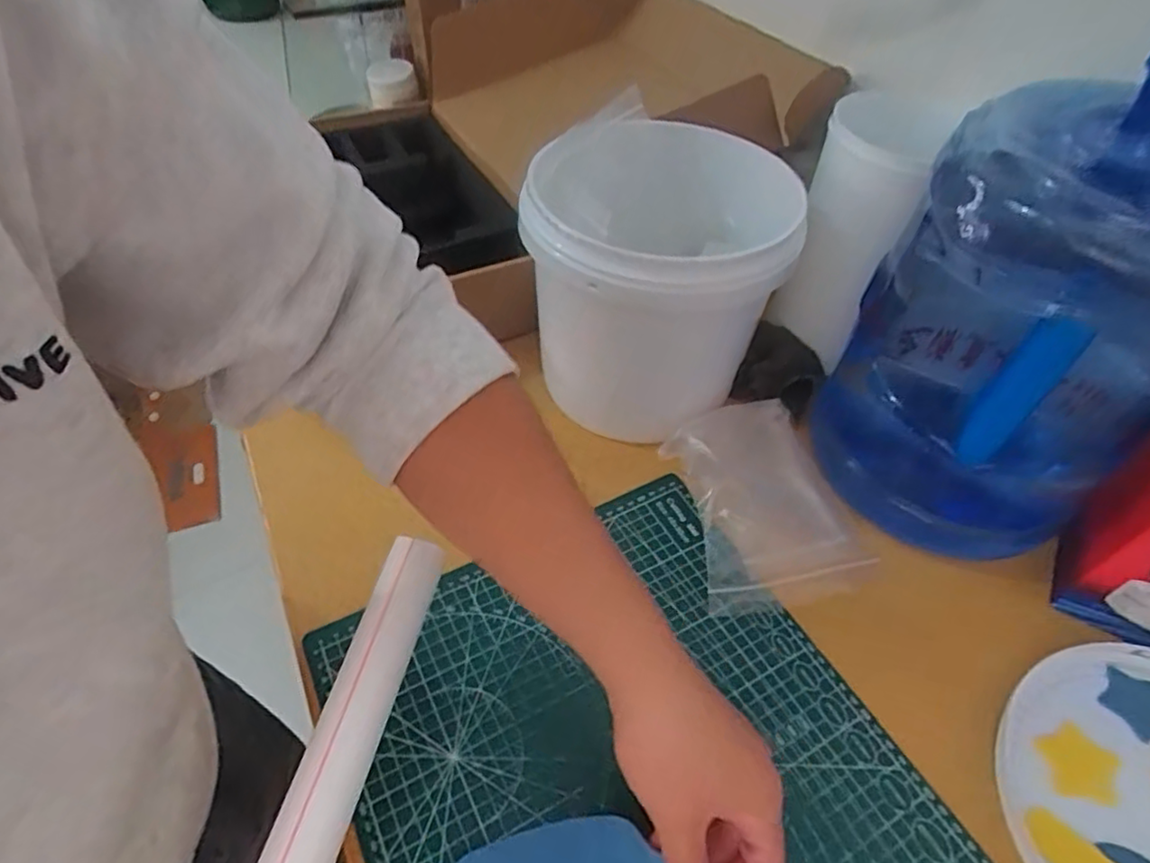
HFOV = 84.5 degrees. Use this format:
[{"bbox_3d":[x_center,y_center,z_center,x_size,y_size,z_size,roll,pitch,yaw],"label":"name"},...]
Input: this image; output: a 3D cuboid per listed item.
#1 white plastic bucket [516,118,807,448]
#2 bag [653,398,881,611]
[{"bbox_3d":[0.064,-0.107,0.511,0.171,0.195,0.178,1,52,-1],"label":"white plastic bucket"},{"bbox_3d":[0.143,0.048,0.483,0.130,0.057,0.155,-11,53,-10],"label":"bag"}]

